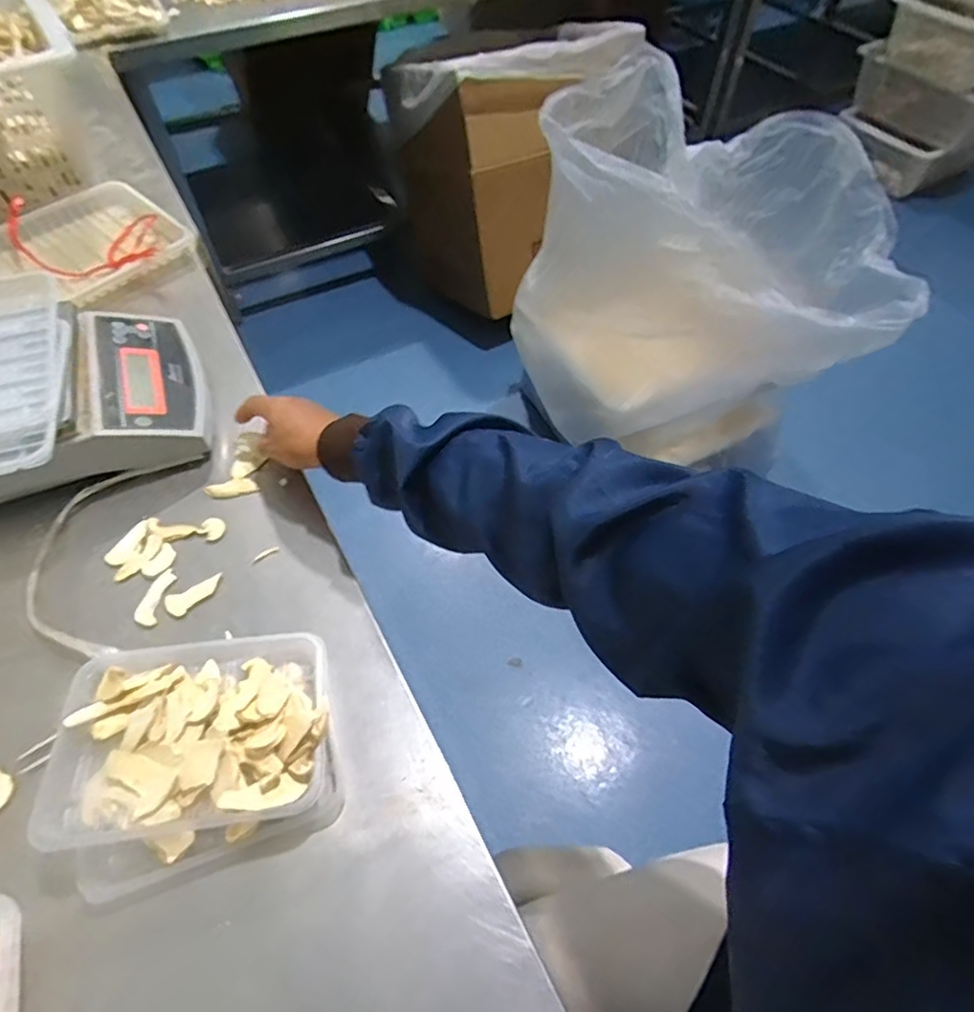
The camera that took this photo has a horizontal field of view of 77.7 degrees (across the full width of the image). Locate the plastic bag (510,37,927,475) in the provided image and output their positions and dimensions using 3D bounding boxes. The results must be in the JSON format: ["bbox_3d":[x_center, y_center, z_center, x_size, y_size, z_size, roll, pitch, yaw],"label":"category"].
[{"bbox_3d":[0.396,-0.389,1.219,0.676,0.654,0.335,31,61,21],"label":"plastic bag"}]

